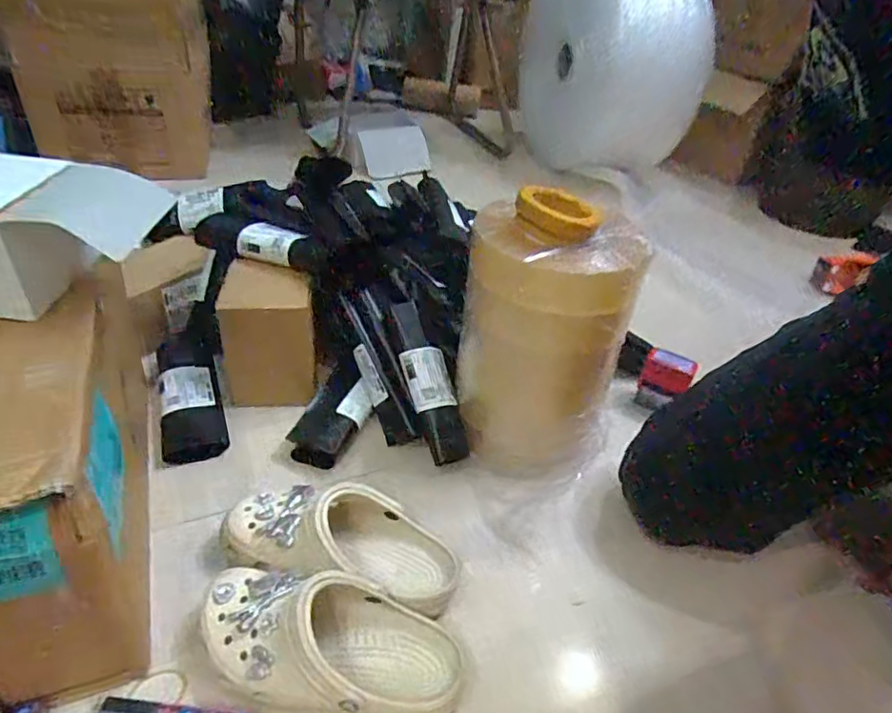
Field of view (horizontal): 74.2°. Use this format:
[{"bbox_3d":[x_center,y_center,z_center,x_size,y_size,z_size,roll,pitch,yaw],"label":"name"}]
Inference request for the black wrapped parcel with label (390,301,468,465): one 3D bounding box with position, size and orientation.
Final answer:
[{"bbox_3d":[-0.023,0.028,0.716,0.053,0.039,0.204,-14,78,-27],"label":"black wrapped parcel with label"}]

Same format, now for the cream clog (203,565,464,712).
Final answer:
[{"bbox_3d":[-0.096,0.237,0.492,0.222,0.078,0.101,12,36,6],"label":"cream clog"}]

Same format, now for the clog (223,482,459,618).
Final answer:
[{"bbox_3d":[-0.098,0.176,0.572,0.224,0.082,0.102,12,36,6],"label":"clog"}]

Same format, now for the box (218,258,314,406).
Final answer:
[{"bbox_3d":[-0.221,-0.032,0.744,0.110,0.144,0.112,-2,37,-14],"label":"box"}]

